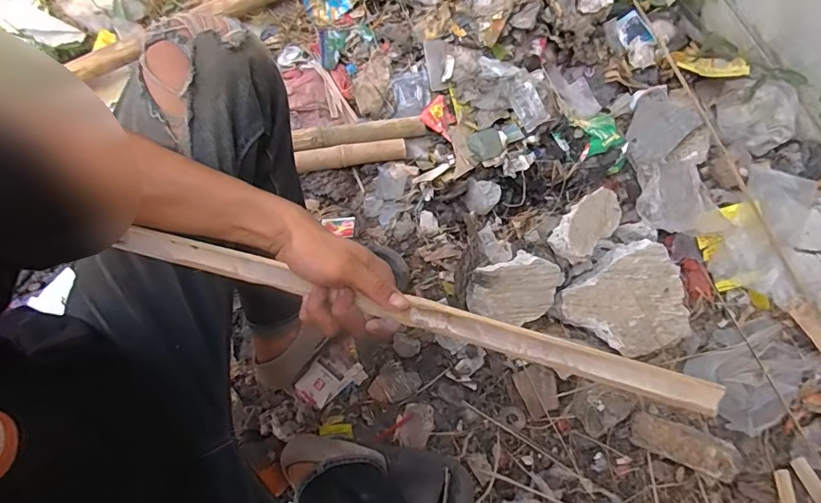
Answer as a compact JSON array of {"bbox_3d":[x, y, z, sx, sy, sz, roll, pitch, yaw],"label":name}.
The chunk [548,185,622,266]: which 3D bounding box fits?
[{"bbox_3d":[0.329,-0.051,0.836,0.156,0.039,0.082,-41,82,-8],"label":"chunk"}]

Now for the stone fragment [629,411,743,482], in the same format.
[{"bbox_3d":[0.455,0.322,0.759,0.164,0.052,0.063,21,80,3],"label":"stone fragment"}]

